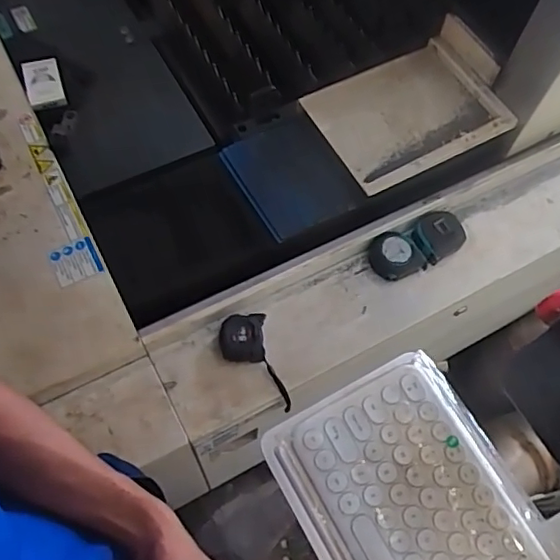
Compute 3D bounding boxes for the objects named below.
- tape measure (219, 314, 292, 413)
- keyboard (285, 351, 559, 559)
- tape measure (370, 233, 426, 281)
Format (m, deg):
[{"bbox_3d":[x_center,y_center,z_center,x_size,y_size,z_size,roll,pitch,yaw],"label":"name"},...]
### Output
[{"bbox_3d":[-0.041,0.120,0.827,0.074,0.051,0.142,-14,65,-10],"label":"tape measure"},{"bbox_3d":[0.134,0.209,0.438,0.144,0.018,0.284,-26,67,-15],"label":"keyboard"},{"bbox_3d":[0.186,-0.038,0.915,0.084,0.040,0.075,-13,65,-10],"label":"tape measure"}]

